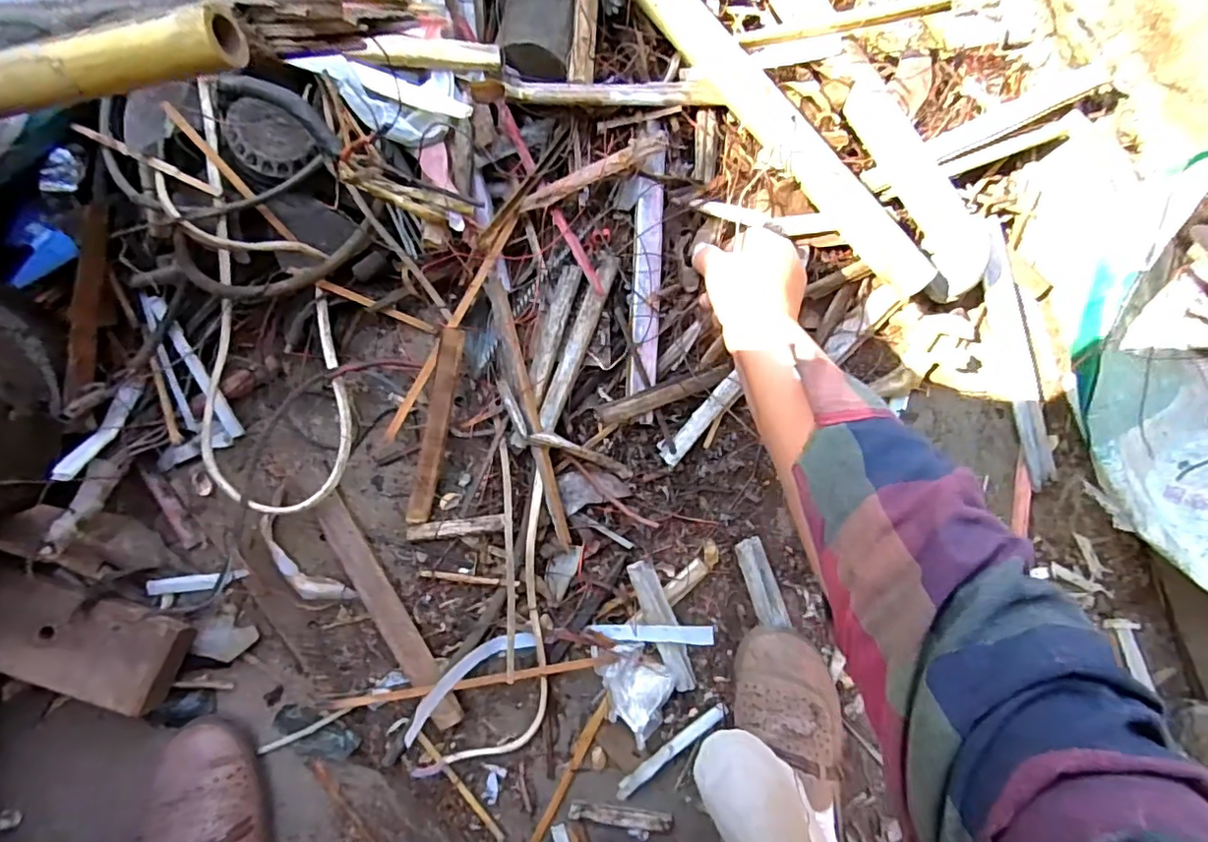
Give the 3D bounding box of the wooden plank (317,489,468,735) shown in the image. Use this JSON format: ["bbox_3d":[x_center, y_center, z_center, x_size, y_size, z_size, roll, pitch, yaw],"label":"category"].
[{"bbox_3d":[-0.174,0.156,0.479,0.026,0.016,0.206,-30,94,-3],"label":"wooden plank"}]

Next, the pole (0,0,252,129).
[{"bbox_3d":[-0.297,-0.130,0.244,0.313,0.022,0.024,-4,94,11],"label":"pole"}]

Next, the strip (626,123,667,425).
[{"bbox_3d":[0.035,-0.117,0.469,0.023,0.013,0.234,3,93,-2],"label":"strip"}]

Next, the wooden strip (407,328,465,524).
[{"bbox_3d":[-0.132,0.008,0.459,0.018,0.009,0.159,15,105,-2],"label":"wooden strip"}]

